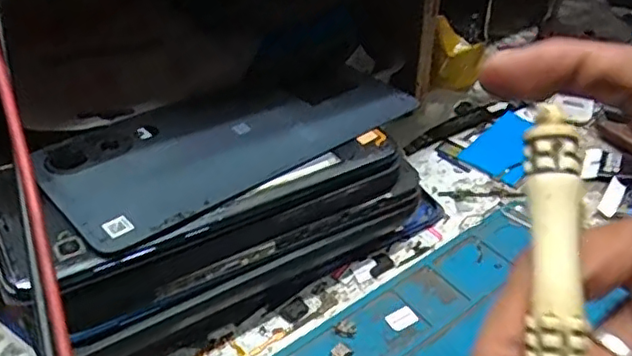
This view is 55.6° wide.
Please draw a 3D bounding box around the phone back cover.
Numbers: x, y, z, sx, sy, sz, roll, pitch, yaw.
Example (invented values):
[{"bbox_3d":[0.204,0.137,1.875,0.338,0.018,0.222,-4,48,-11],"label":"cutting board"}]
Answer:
[{"bbox_3d":[-0.033,-0.022,0.255,0.156,0.009,0.071,-30,49,-30],"label":"phone back cover"}]

